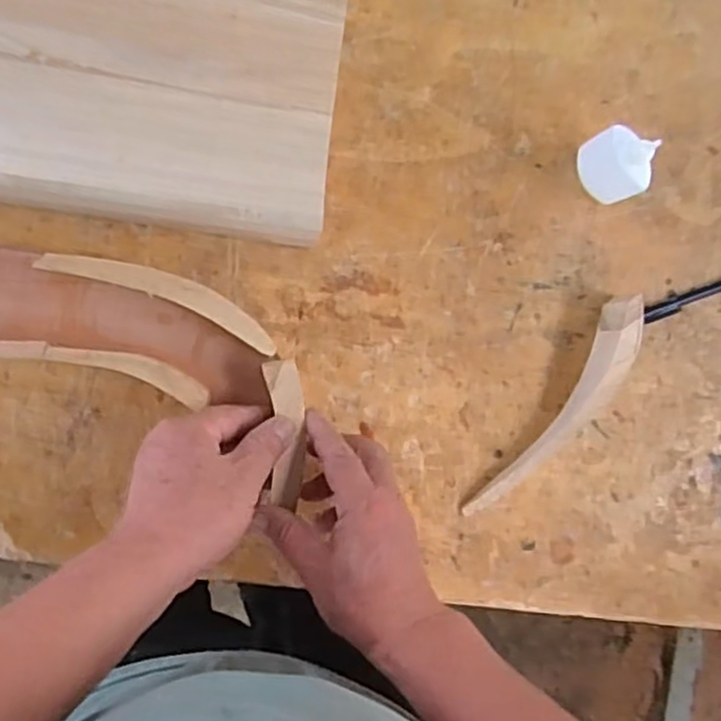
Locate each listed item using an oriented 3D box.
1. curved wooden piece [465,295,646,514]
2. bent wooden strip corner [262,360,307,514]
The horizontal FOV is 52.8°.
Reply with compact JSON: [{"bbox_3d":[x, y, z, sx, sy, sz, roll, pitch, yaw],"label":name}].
[{"bbox_3d":[0.154,0.042,0.547,0.033,0.043,0.197,35,86,-8],"label":"curved wooden piece"},{"bbox_3d":[-0.050,0.049,0.491,0.026,0.012,0.097,-1,92,-9],"label":"bent wooden strip corner"}]

